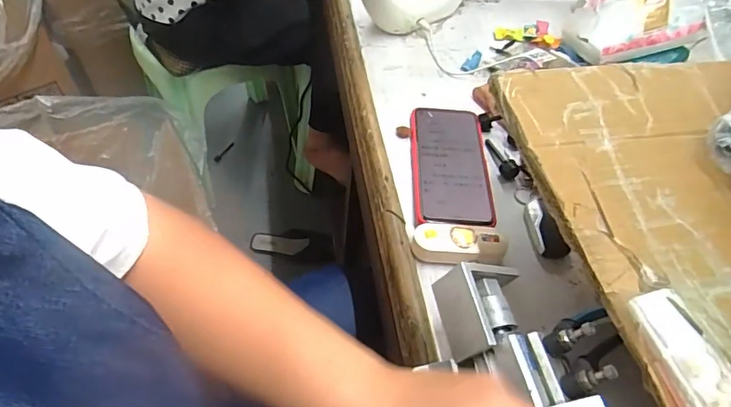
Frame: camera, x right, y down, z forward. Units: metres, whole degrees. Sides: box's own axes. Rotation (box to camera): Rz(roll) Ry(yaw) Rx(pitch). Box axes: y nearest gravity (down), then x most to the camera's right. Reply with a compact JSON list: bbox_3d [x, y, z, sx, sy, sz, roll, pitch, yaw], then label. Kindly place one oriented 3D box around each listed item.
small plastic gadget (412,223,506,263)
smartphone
[{"bbox_3d":[0.085,0.039,0.435,0.080,0.028,0.039,5,55,-2],"label":"small plastic gadget"},{"bbox_3d":[0.090,-0.040,0.497,0.078,0.018,0.158,4,55,-2],"label":"smartphone"}]

